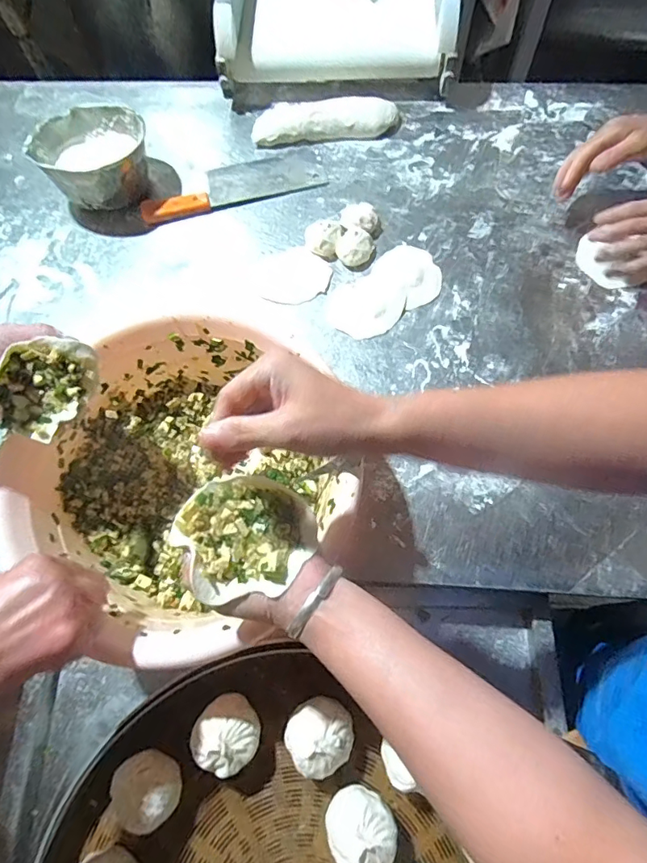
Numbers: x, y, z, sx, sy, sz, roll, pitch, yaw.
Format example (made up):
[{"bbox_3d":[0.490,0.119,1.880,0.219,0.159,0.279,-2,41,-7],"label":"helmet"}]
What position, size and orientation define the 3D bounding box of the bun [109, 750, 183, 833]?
[{"bbox_3d":[-0.168,0.341,0.461,0.063,0.057,0.052,34,75,13],"label":"bun"}]

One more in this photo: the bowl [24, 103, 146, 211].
[{"bbox_3d":[-0.336,-0.396,0.713,0.152,0.080,0.130,-18,71,-4],"label":"bowl"}]

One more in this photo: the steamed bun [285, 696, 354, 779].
[{"bbox_3d":[-0.004,0.296,0.473,0.064,0.059,0.059,-1,71,2],"label":"steamed bun"}]

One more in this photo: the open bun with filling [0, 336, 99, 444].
[{"bbox_3d":[-0.253,-0.041,0.443,0.066,0.045,0.097,32,86,-16],"label":"open bun with filling"}]

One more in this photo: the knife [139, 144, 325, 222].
[{"bbox_3d":[-0.138,-0.382,0.730,0.277,0.021,0.080,-15,71,-3],"label":"knife"}]

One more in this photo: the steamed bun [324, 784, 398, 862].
[{"bbox_3d":[0.035,0.368,0.445,0.065,0.061,0.061,9,71,5],"label":"steamed bun"}]

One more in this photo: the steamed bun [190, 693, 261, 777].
[{"bbox_3d":[-0.094,0.298,0.474,0.060,0.060,0.059,-1,71,2],"label":"steamed bun"}]

